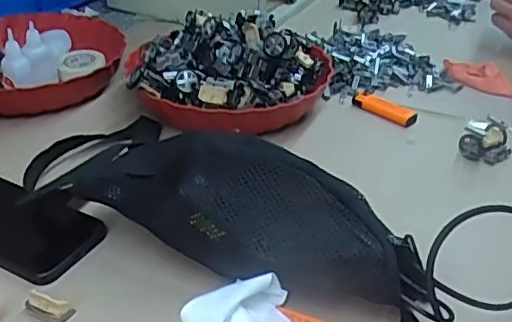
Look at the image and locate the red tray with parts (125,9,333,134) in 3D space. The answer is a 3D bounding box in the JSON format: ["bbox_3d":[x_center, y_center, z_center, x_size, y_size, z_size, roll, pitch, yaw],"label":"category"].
[{"bbox_3d":[-0.043,-0.112,0.704,0.242,0.077,0.205,13,36,17],"label":"red tray with parts"}]

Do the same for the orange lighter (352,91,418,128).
[{"bbox_3d":[0.154,-0.066,0.714,0.084,0.016,0.028,27,42,33],"label":"orange lighter"}]

